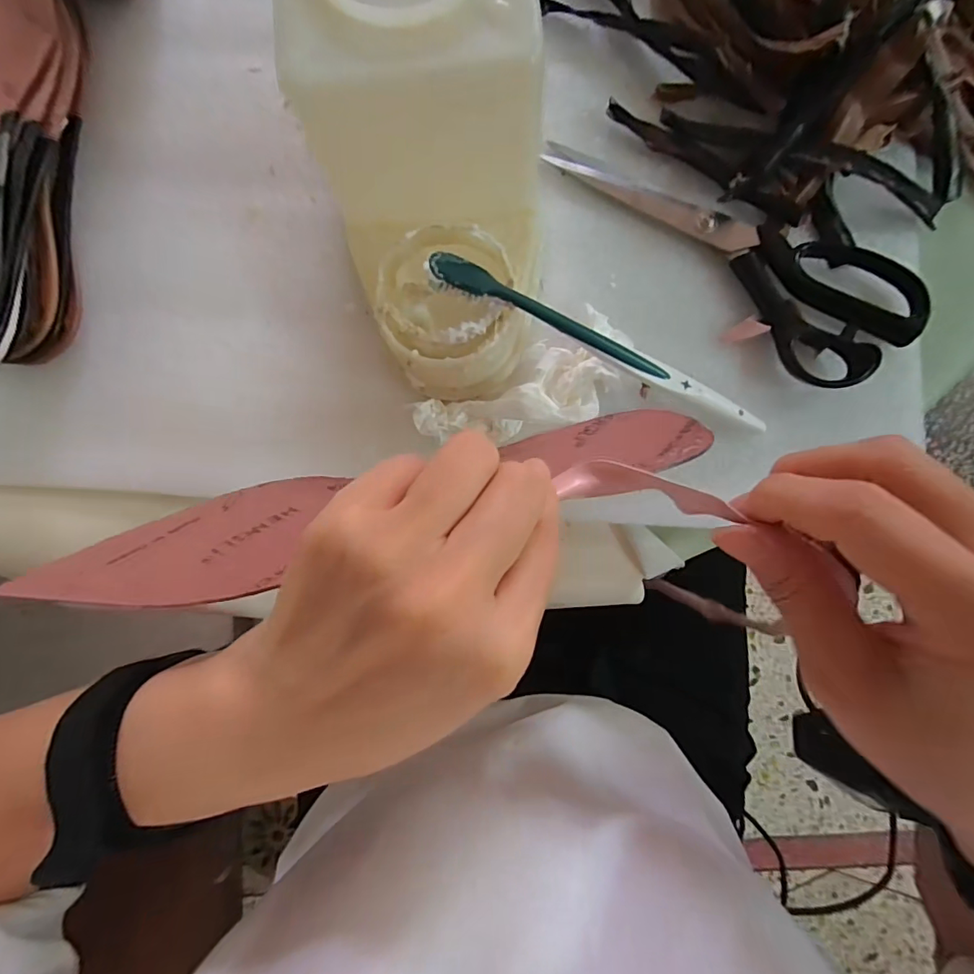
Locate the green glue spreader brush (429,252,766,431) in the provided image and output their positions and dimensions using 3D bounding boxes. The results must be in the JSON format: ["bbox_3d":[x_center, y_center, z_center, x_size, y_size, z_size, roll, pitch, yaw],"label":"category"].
[{"bbox_3d":[0.059,-0.067,0.241,0.184,0.006,0.014,23,85,-11],"label":"green glue spreader brush"}]

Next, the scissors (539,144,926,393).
[{"bbox_3d":[0.137,-0.142,0.269,0.079,0.016,0.209,-44,85,-3],"label":"scissors"}]

